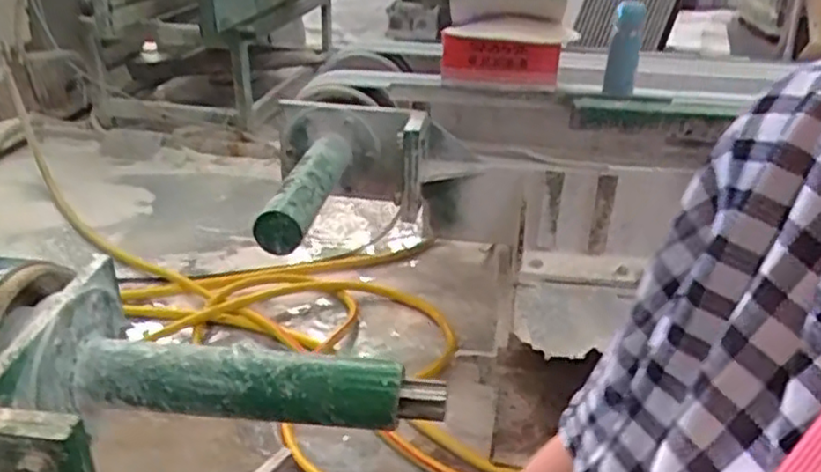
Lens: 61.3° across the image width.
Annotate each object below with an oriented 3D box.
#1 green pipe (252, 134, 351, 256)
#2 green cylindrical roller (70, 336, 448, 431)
[{"bbox_3d":[-0.194,-0.094,1.333,0.076,0.082,0.419,6,32,7],"label":"green pipe"},{"bbox_3d":[-0.184,0.183,0.855,0.450,0.074,0.073,2,32,1],"label":"green cylindrical roller"}]

